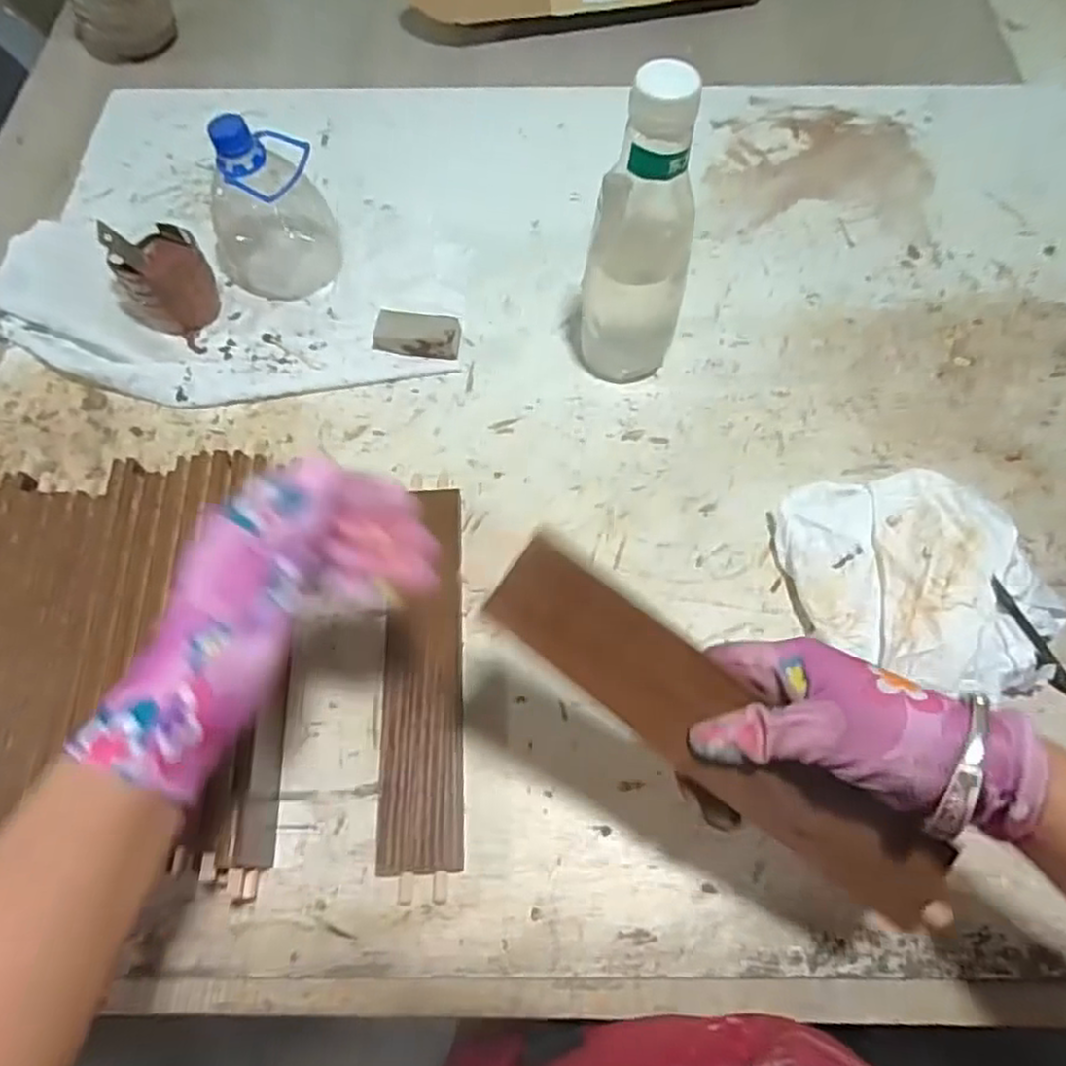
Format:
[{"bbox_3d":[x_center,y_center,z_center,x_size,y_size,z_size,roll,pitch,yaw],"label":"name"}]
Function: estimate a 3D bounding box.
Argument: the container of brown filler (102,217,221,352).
[{"bbox_3d":[-0.313,-0.218,0.591,0.093,0.070,0.067,31,68,15],"label":"container of brown filler"}]

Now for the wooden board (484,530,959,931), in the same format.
[{"bbox_3d":[0.091,0.096,0.323,0.257,0.011,0.050,38,90,-5],"label":"wooden board"}]

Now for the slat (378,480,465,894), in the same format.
[{"bbox_3d":[-0.073,0.090,0.468,0.051,0.017,0.271,-2,64,0],"label":"slat"}]

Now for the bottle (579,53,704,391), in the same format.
[{"bbox_3d":[0.075,-0.192,0.488,0.070,0.230,0.060,5,64,3],"label":"bottle"}]

